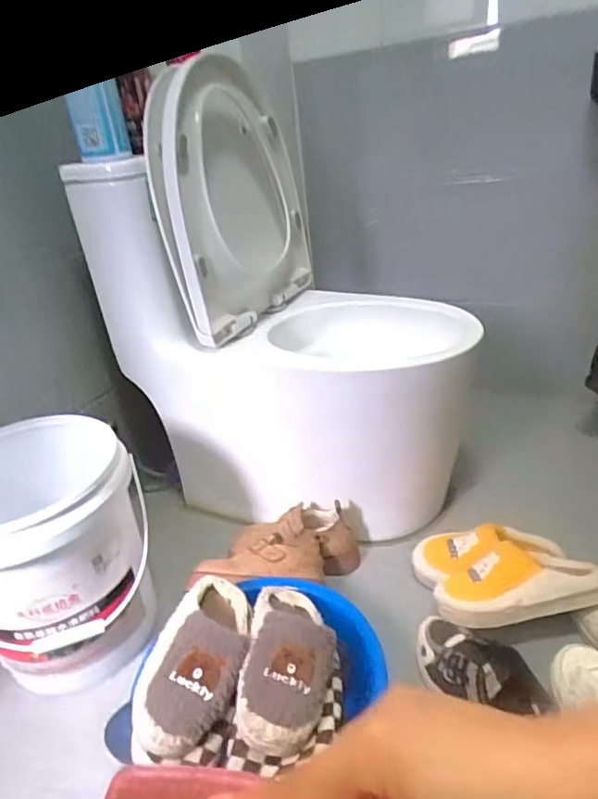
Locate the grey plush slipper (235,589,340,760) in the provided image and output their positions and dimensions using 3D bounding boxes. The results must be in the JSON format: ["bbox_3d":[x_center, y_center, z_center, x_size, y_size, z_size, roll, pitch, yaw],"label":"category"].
[{"bbox_3d":[-0.011,0.321,0.721,0.113,0.066,0.238,-4,28,8],"label":"grey plush slipper"}]

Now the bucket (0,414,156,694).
[{"bbox_3d":[-0.387,0.246,0.891,0.291,0.329,0.265,-12,30,-10],"label":"bucket"}]

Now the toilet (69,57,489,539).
[{"bbox_3d":[-0.018,-0.175,1.091,0.611,0.750,0.407,7,31,25],"label":"toilet"}]

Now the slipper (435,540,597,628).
[{"bbox_3d":[0.333,0.277,0.855,0.236,0.059,0.108,-8,27,-1],"label":"slipper"}]

